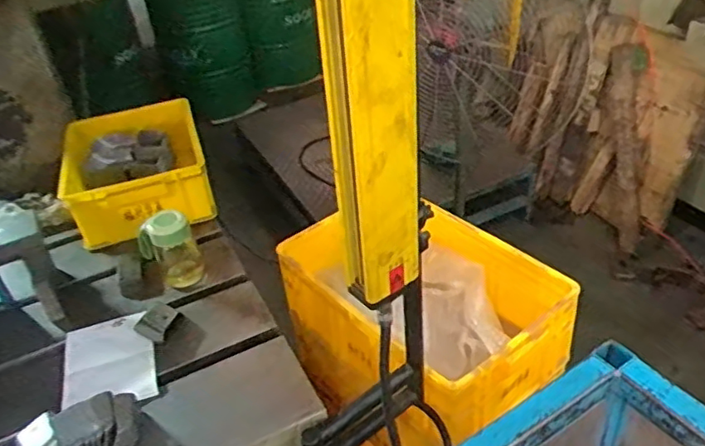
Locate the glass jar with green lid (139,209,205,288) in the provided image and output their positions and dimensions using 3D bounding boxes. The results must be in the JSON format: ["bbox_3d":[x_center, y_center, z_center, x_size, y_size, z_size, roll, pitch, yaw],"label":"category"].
[{"bbox_3d":[-0.312,0.046,1.043,0.091,0.134,0.077,-17,36,-13],"label":"glass jar with green lid"}]

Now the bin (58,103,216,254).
[{"bbox_3d":[-0.443,-0.115,1.270,0.256,0.135,0.367,-15,36,-11],"label":"bin"}]

